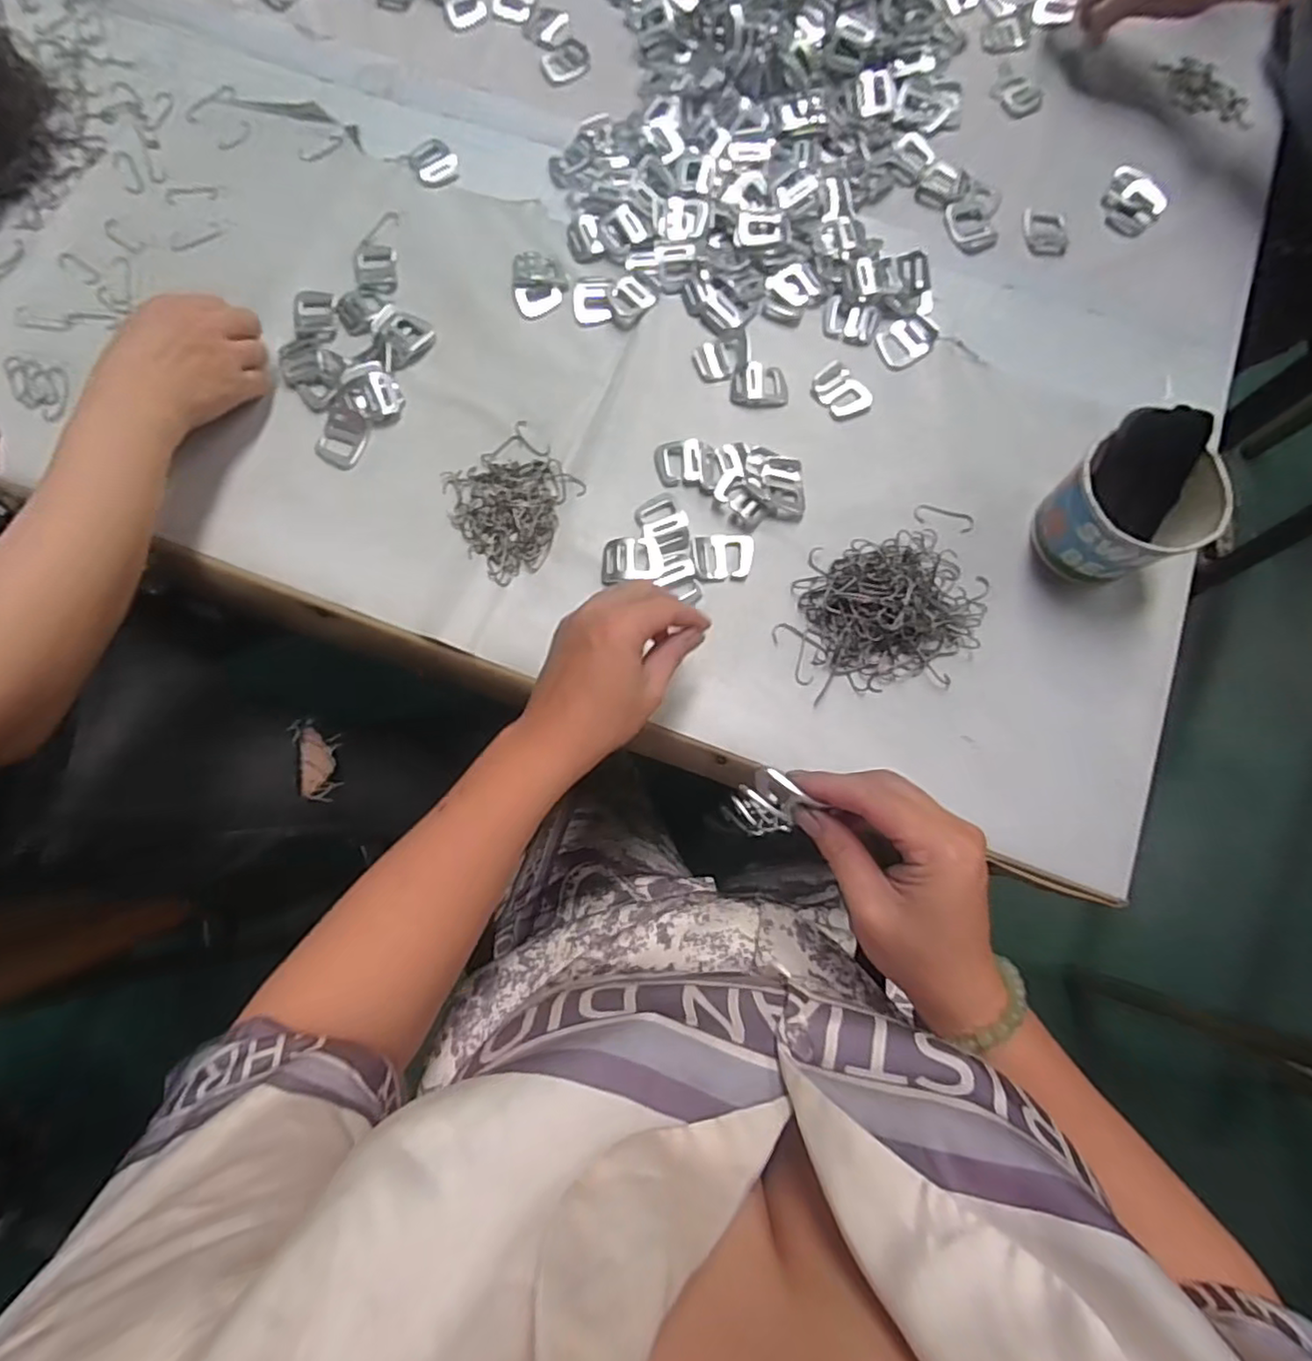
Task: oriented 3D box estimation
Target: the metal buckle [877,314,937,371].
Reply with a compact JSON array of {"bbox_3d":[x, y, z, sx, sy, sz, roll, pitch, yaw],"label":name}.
[{"bbox_3d":[0.202,-0.275,0.523,0.046,0.007,0.037,-40,80,0],"label":"metal buckle"}]

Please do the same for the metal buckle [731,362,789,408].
[{"bbox_3d":[0.083,-0.236,0.516,0.044,0.004,0.035,3,77,1],"label":"metal buckle"}]

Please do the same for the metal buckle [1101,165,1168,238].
[{"bbox_3d":[0.409,-0.411,0.554,0.048,0.009,0.064,32,79,7],"label":"metal buckle"}]

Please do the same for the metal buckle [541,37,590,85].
[{"bbox_3d":[-0.083,-0.570,0.596,0.045,0.006,0.041,-29,78,-6],"label":"metal buckle"}]

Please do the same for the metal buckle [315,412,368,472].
[{"bbox_3d":[-0.244,-0.186,0.504,0.035,0.004,0.046,13,77,3],"label":"metal buckle"}]

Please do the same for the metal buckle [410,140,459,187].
[{"bbox_3d":[-0.196,-0.456,0.566,0.037,0.004,0.045,-37,79,-8],"label":"metal buckle"}]

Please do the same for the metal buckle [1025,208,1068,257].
[{"bbox_3d":[0.331,-0.381,0.548,0.036,0.004,0.044,1,77,1],"label":"metal buckle"}]

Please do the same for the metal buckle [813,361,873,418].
[{"bbox_3d":[0.149,-0.231,0.515,0.037,0.006,0.046,-39,79,-8],"label":"metal buckle"}]

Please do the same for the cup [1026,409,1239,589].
[{"bbox_3d":[0.322,-0.118,0.443,0.085,0.096,0.087,0,77,0],"label":"cup"}]

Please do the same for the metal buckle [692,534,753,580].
[{"bbox_3d":[0.050,-0.092,0.476,0.045,0.008,0.033,-7,77,-1],"label":"metal buckle"}]

